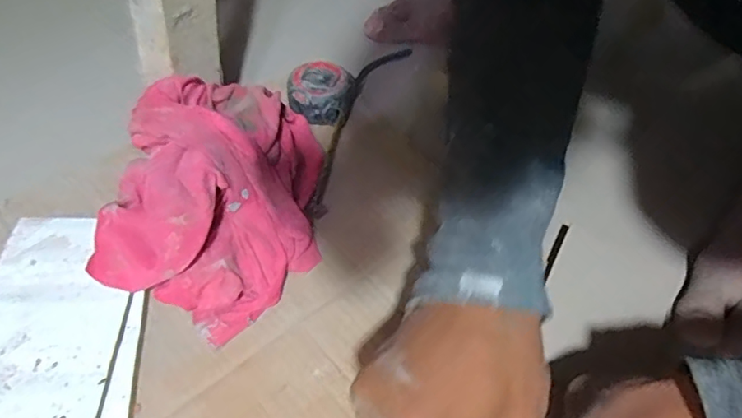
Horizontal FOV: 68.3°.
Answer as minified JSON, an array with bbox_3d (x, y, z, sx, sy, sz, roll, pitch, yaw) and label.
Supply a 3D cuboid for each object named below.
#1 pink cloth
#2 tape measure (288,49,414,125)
[{"bbox_3d":[-0.100,-0.024,0.408,0.135,0.107,0.211,25,54,16],"label":"pink cloth"},{"bbox_3d":[-0.021,-0.139,0.543,0.057,0.035,0.151,27,55,17],"label":"tape measure"}]

